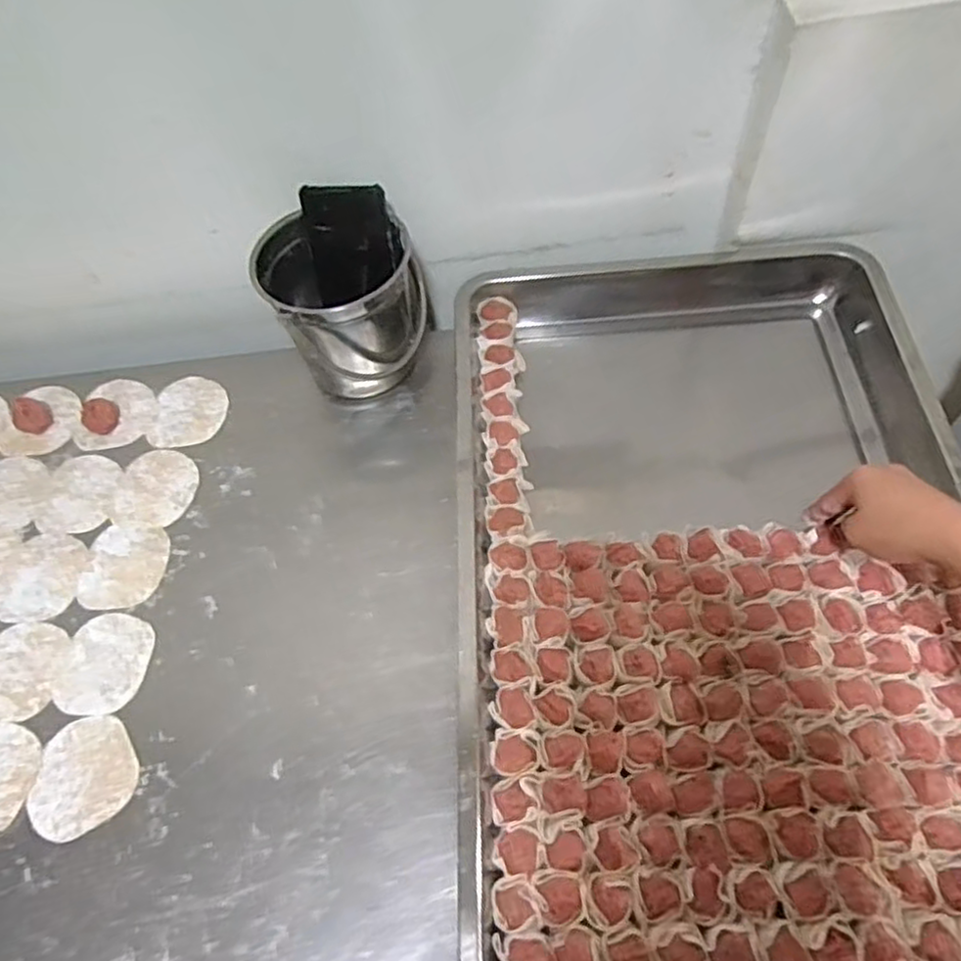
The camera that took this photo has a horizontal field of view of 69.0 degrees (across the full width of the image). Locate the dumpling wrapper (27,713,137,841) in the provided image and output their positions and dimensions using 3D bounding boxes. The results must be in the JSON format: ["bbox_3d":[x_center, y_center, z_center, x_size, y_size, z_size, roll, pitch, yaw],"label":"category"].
[{"bbox_3d":[-0.300,0.221,0.524,0.079,0.005,0.079,-33,64,-14],"label":"dumpling wrapper"}]

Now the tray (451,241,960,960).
[{"bbox_3d":[0.178,0.046,0.554,0.393,0.054,0.620,-4,59,4],"label":"tray"}]

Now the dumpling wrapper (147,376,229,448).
[{"bbox_3d":[-0.288,-0.069,0.695,0.073,0.004,0.084,-2,61,3],"label":"dumpling wrapper"}]

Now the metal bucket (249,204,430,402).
[{"bbox_3d":[-0.122,-0.165,0.656,0.140,0.130,0.119,-34,64,-14],"label":"metal bucket"}]

